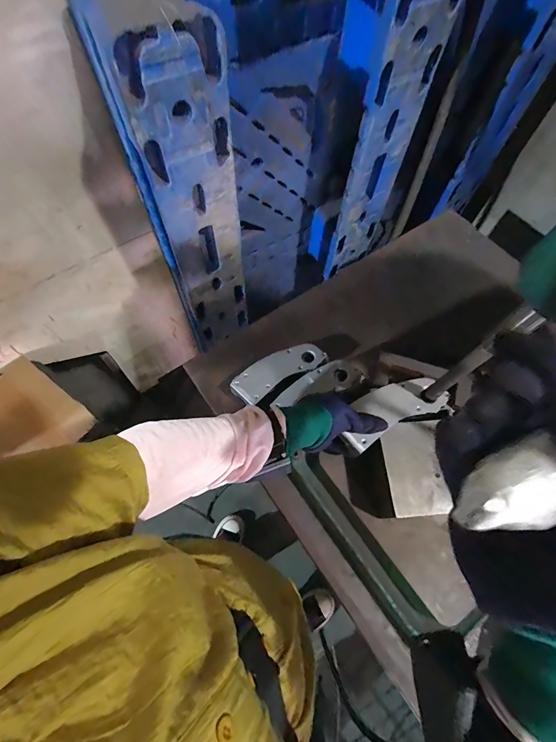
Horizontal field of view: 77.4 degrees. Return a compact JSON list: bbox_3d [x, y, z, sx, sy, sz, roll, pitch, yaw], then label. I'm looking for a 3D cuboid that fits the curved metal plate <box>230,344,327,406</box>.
[{"bbox_3d":[0.001,-0.004,0.649,0.182,0.013,0.066,-31,70,-13],"label":"curved metal plate"}]

